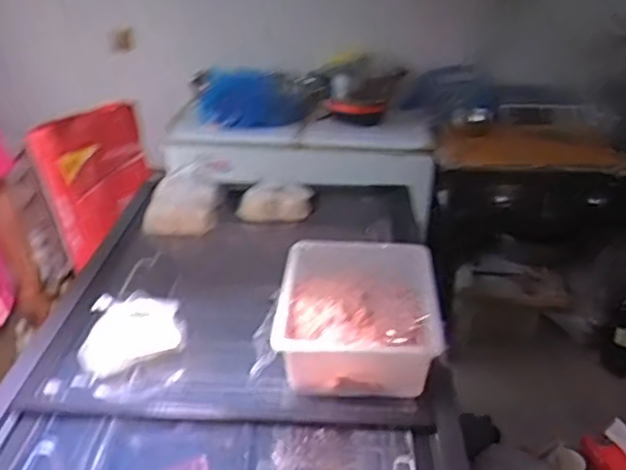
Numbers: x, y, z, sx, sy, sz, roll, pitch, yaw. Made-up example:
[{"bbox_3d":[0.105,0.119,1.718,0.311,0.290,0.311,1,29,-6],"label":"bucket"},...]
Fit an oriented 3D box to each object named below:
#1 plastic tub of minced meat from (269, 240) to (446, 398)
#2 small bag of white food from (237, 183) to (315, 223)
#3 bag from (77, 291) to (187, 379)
[{"bbox_3d":[0.090,0.154,1.332,0.307,0.123,0.389,1,27,4],"label":"plastic tub of minced meat"},{"bbox_3d":[-0.113,-0.100,1.895,0.234,0.117,0.096,-5,24,20],"label":"small bag of white food"},{"bbox_3d":[-0.359,0.187,1.291,0.203,0.120,0.085,-8,28,-15],"label":"bag"}]

